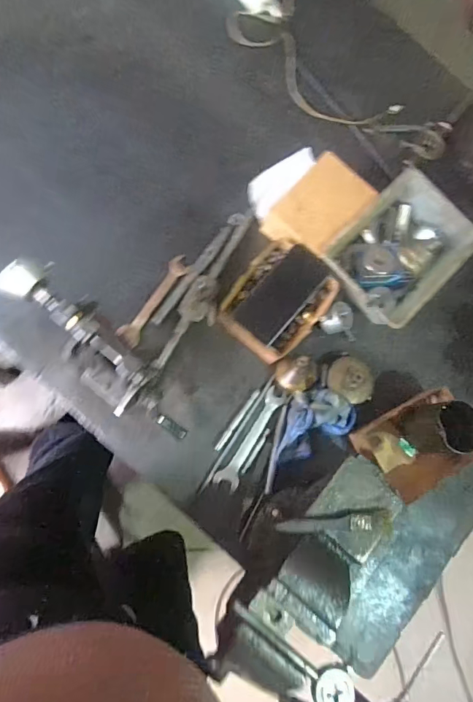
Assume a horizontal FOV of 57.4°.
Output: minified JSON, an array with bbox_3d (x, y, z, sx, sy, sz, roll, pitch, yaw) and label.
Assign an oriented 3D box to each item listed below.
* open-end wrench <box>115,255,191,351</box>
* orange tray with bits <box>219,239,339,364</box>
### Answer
[{"bbox_3d":[-0.128,-0.083,0.686,0.034,0.007,0.167,33,76,-2],"label":"open-end wrench"},{"bbox_3d":[0.068,-0.083,0.694,0.137,0.038,0.174,44,76,1],"label":"orange tray with bits"}]

